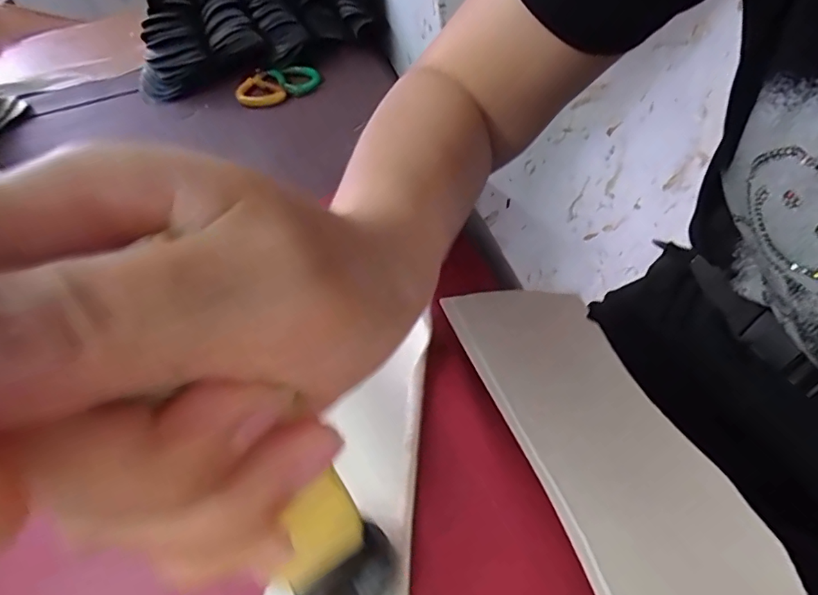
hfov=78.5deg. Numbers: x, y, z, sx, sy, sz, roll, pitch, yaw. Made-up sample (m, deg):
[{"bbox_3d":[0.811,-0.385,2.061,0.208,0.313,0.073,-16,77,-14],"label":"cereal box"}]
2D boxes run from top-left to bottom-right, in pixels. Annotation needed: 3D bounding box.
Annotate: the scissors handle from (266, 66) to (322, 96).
[{"bbox_3d":[-0.142,-0.278,0.629,0.053,0.011,0.080,-25,44,-17],"label":"scissors handle"}]

